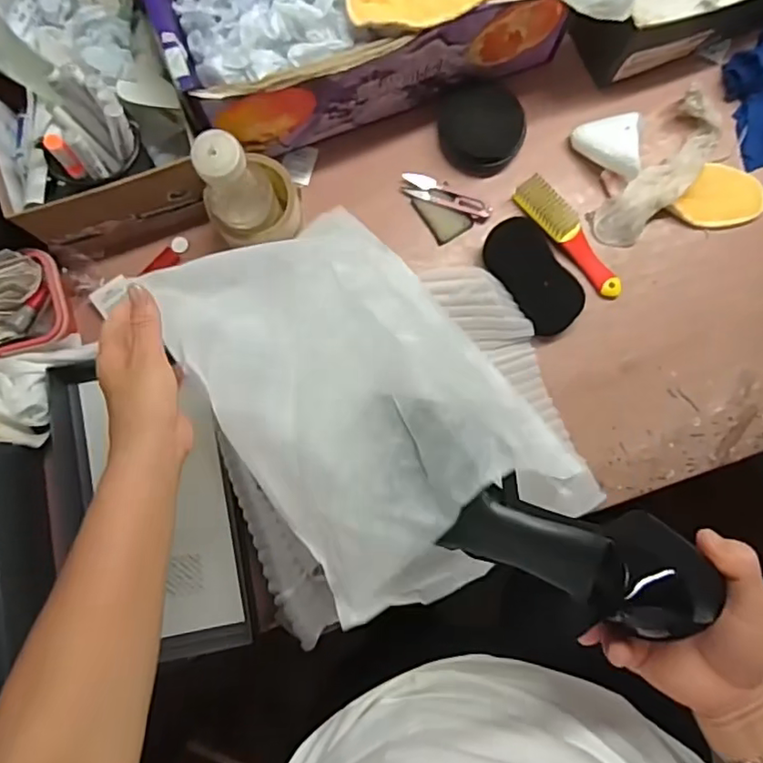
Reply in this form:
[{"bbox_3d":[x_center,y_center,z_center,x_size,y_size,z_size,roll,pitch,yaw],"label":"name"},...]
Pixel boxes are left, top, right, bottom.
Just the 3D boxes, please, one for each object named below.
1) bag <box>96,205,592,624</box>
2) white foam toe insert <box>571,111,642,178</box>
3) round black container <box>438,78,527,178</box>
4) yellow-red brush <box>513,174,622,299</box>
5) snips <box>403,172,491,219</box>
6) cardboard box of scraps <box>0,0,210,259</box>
[{"bbox_3d":[-0.040,0.000,0.443,0.217,0.086,0.359,-36,58,0],"label":"bag"},{"bbox_3d":[0.255,-0.265,0.638,0.081,0.032,0.052,37,84,3],"label":"white foam toe insert"},{"bbox_3d":[0.110,-0.279,0.644,0.087,0.028,0.096,-36,85,-5],"label":"round black container"},{"bbox_3d":[0.204,-0.155,0.634,0.033,0.020,0.156,-38,86,-5],"label":"yellow-red brush"},{"bbox_3d":[0.072,-0.204,0.649,0.104,0.014,0.029,24,84,2],"label":"snips"},{"bbox_3d":[-0.306,-0.310,0.578,0.181,0.134,0.314,-20,84,-3],"label":"cardboard box of scraps"}]

